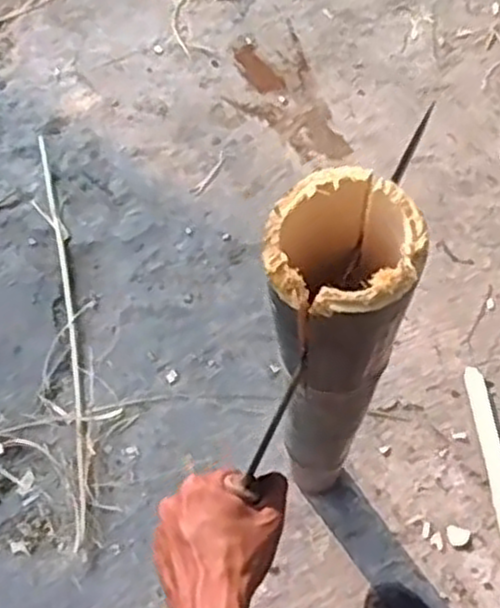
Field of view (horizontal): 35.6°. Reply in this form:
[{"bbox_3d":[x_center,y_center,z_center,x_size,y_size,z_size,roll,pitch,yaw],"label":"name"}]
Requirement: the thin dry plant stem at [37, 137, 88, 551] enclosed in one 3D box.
[{"bbox_3d":[-0.368,0.033,1.543,0.037,0.011,0.855,-10,68,-2],"label":"thin dry plant stem"}]

